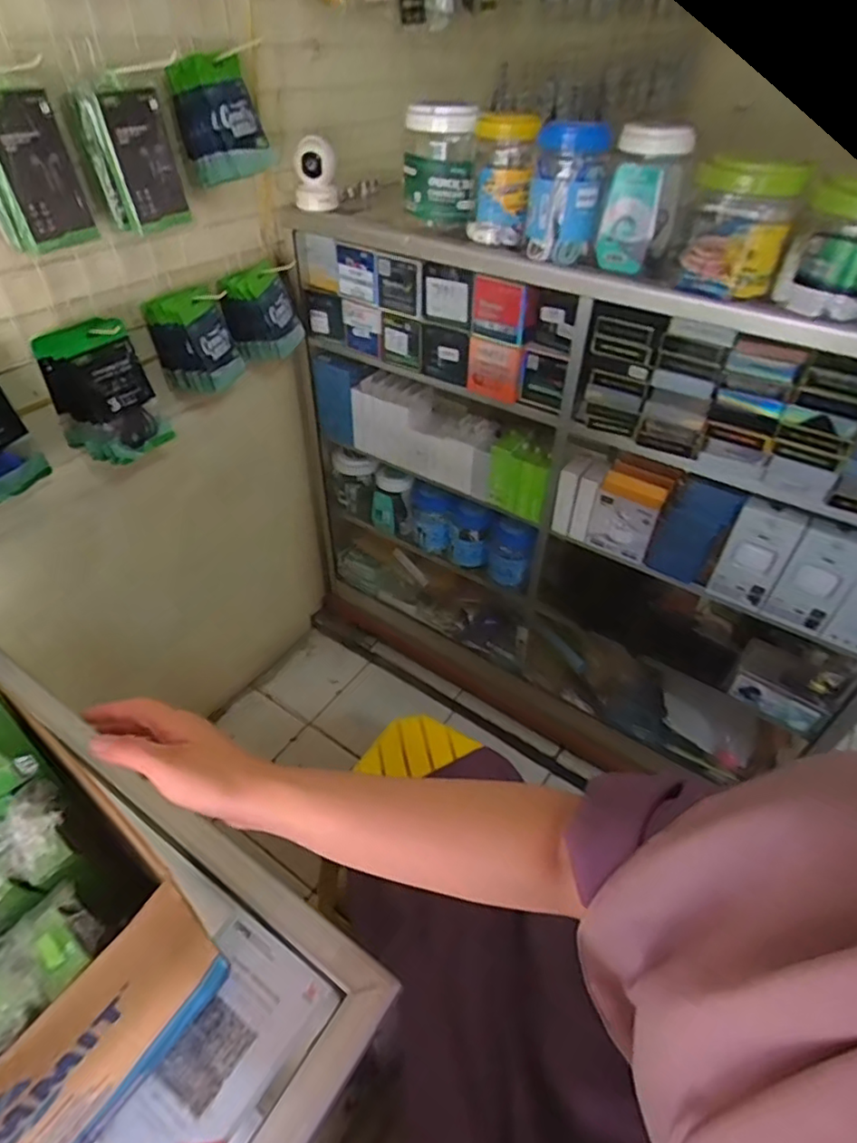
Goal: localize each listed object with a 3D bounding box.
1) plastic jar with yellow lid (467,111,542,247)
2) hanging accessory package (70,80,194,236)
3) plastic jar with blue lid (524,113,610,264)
[{"bbox_3d":[0.110,-0.584,0.878,0.087,0.156,0.090,7,43,5],"label":"plastic jar with yellow lid"},{"bbox_3d":[-0.401,-0.568,0.809,0.075,0.159,0.092,17,45,16],"label":"hanging accessory package"},{"bbox_3d":[0.193,-0.531,0.822,0.098,0.149,0.102,10,44,9],"label":"plastic jar with blue lid"}]

